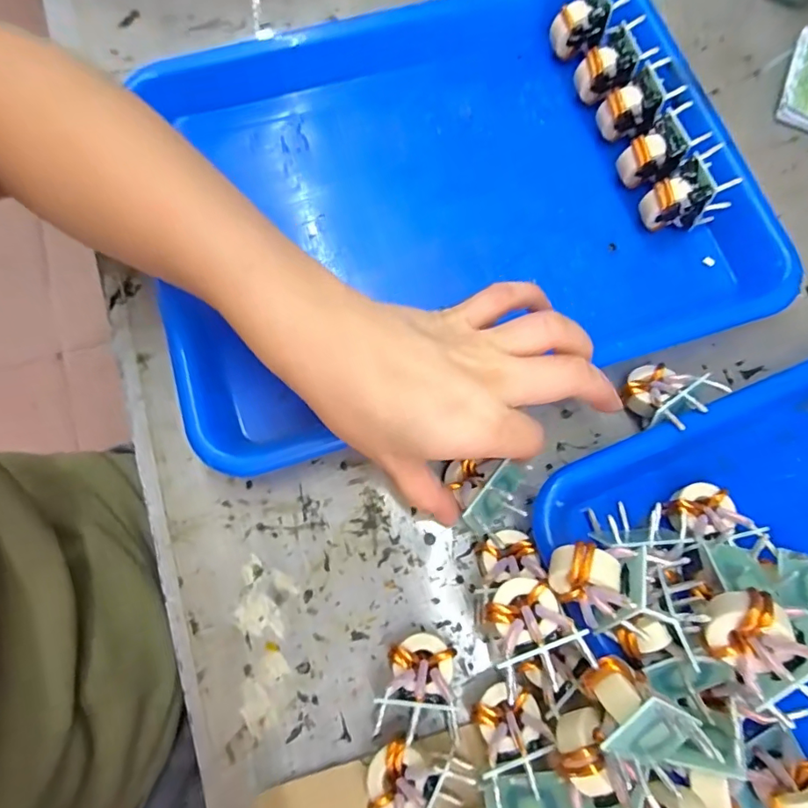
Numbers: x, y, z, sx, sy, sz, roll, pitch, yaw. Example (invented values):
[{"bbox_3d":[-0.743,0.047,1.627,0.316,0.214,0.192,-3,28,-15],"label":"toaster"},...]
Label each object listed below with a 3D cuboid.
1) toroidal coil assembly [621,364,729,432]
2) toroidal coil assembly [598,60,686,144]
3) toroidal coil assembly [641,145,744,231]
[{"bbox_3d":[0.134,-0.004,0.257,0.044,0.035,0.034,-38,79,-9],"label":"toroidal coil assembly"},{"bbox_3d":[0.137,-0.173,0.294,0.036,0.039,0.026,-30,78,-8],"label":"toroidal coil assembly"},{"bbox_3d":[0.157,-0.114,0.279,0.039,0.042,0.028,-28,77,-7],"label":"toroidal coil assembly"}]

